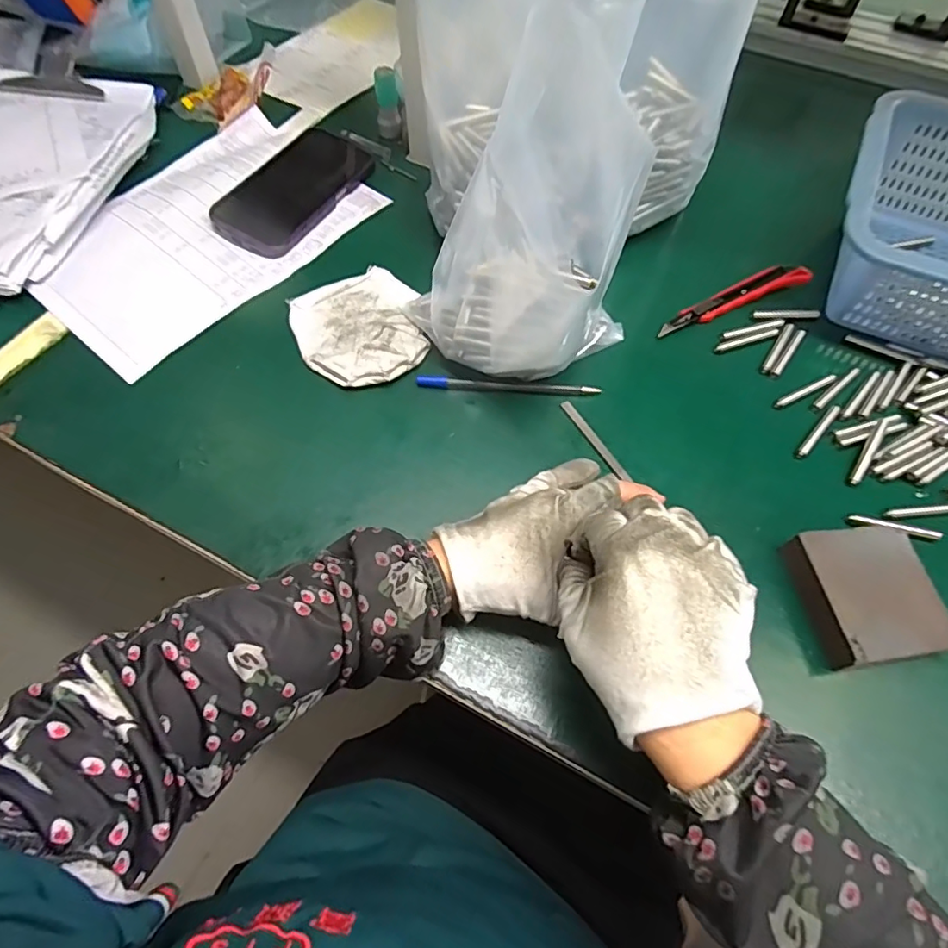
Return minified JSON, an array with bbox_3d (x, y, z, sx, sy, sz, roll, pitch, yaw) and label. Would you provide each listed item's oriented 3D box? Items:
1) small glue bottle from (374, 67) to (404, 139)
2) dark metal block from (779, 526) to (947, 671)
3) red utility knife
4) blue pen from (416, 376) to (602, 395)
[{"bbox_3d":[-0.087,-0.380,0.564,0.027,0.059,0.019,-9,62,-5],"label":"small glue bottle"},{"bbox_3d":[0.244,0.074,0.340,0.068,0.028,0.079,-7,61,-4],"label":"dark metal block"},{"bbox_3d":[0.222,-0.152,0.471,0.148,0.009,0.026,-22,63,-12],"label":"red utility knife"},{"bbox_3d":[0.026,-0.070,0.426,0.139,0.006,0.009,3,61,1],"label":"blue pen"}]

